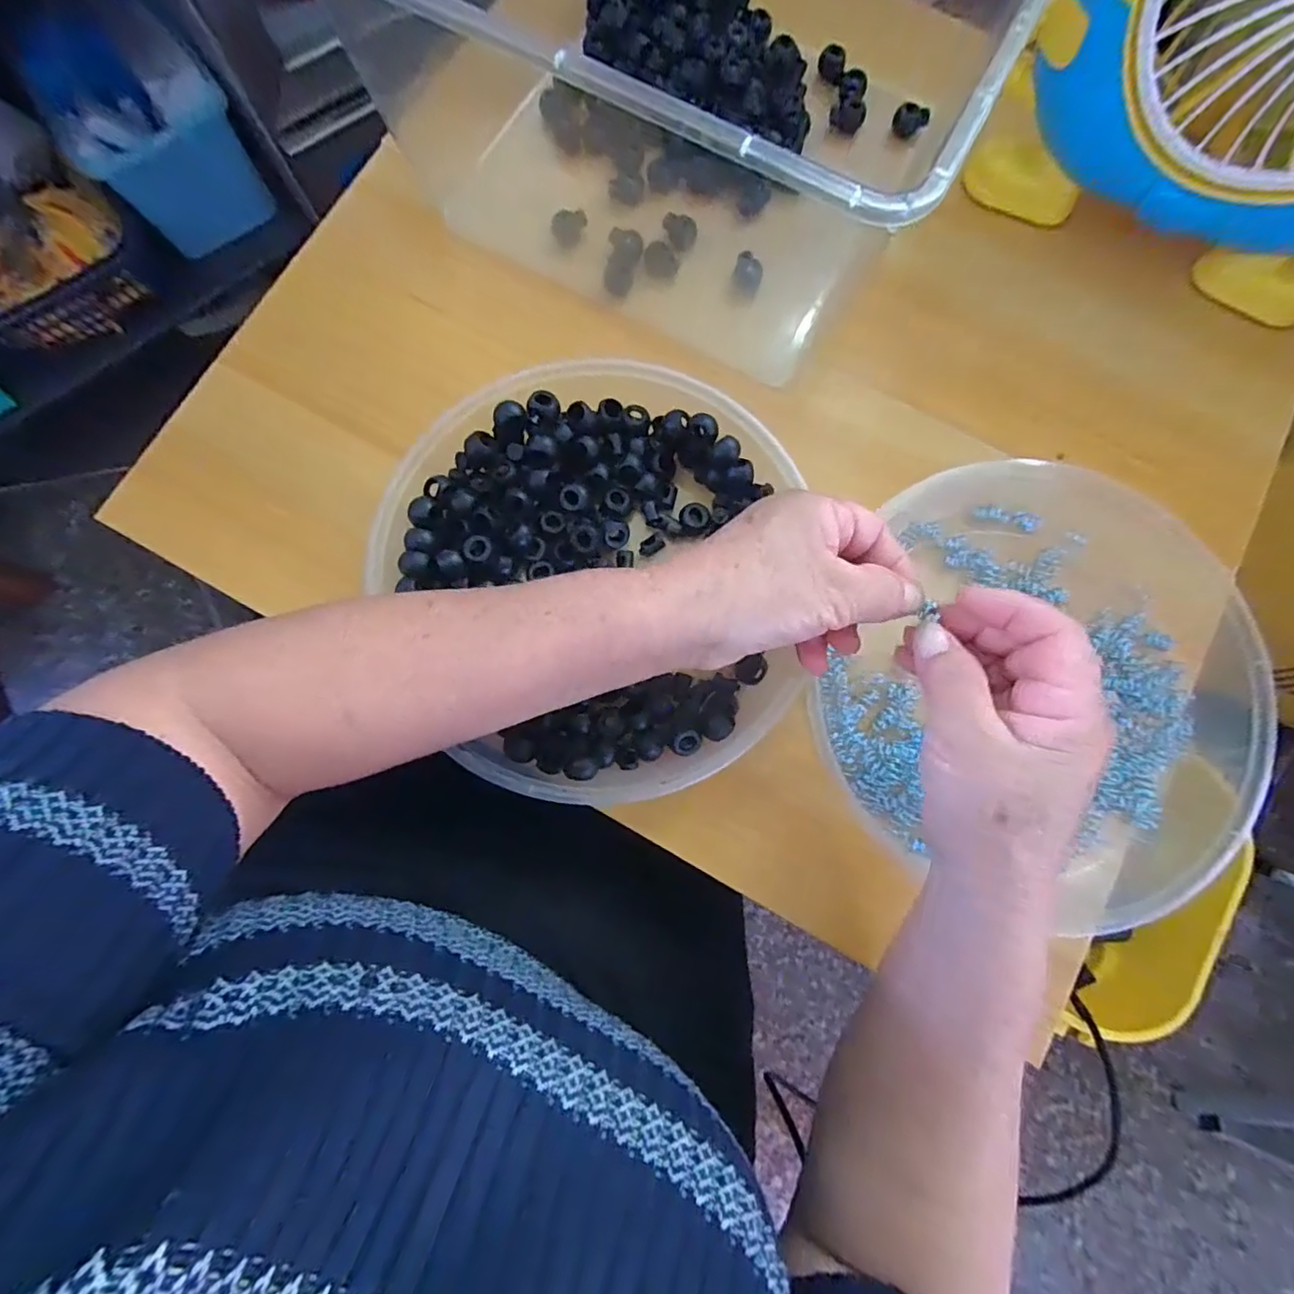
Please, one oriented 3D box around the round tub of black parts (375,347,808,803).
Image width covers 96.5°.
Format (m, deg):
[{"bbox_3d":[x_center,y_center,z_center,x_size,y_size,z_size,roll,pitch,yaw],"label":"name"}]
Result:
[{"bbox_3d":[-0.031,-0.035,0.323,0.208,0.068,0.226,0,80,0],"label":"round tub of black parts"}]

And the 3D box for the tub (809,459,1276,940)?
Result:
[{"bbox_3d":[0.214,0.019,0.323,0.209,0.049,0.225,0,80,0],"label":"tub"}]

